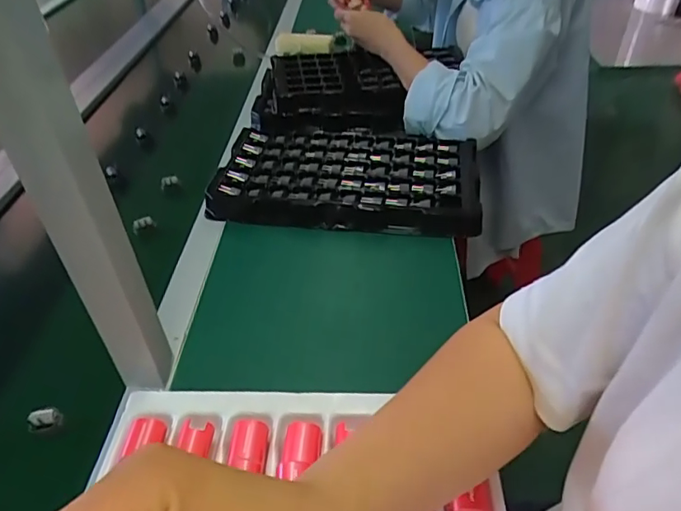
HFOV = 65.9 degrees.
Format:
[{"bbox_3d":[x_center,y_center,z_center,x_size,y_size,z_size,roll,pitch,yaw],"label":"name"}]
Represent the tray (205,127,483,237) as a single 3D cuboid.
[{"bbox_3d":[0.014,-0.122,0.751,0.356,0.037,0.240,4,41,11],"label":"tray"}]

